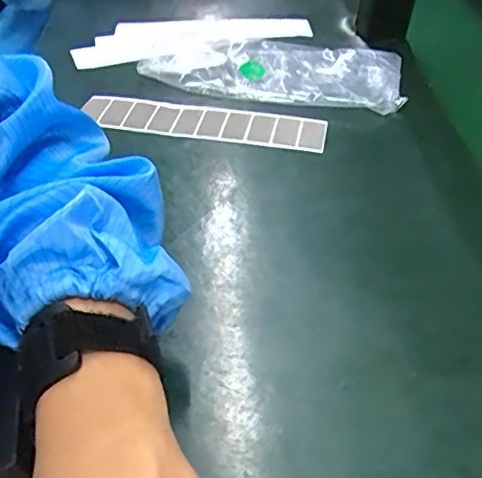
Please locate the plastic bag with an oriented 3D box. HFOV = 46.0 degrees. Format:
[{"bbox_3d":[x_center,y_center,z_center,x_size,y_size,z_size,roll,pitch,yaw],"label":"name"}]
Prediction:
[{"bbox_3d":[0.030,-0.164,0.547,0.236,0.023,0.106,9,43,7],"label":"plastic bag"}]

